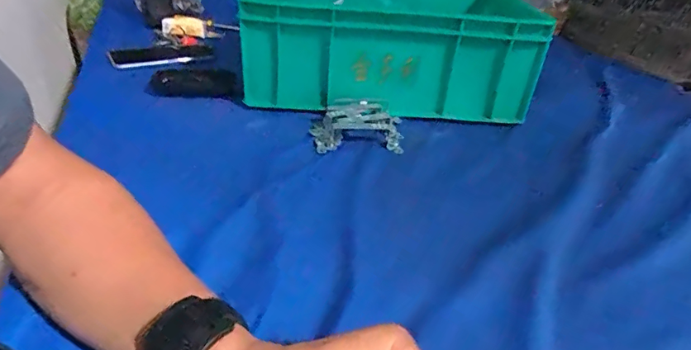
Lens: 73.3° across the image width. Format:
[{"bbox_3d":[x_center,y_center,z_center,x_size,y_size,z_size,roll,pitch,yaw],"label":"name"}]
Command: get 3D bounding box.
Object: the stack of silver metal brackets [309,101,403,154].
[{"bbox_3d":[0.020,-0.059,0.593,0.124,0.039,0.072,-5,33,-13],"label":"stack of silver metal brackets"}]

